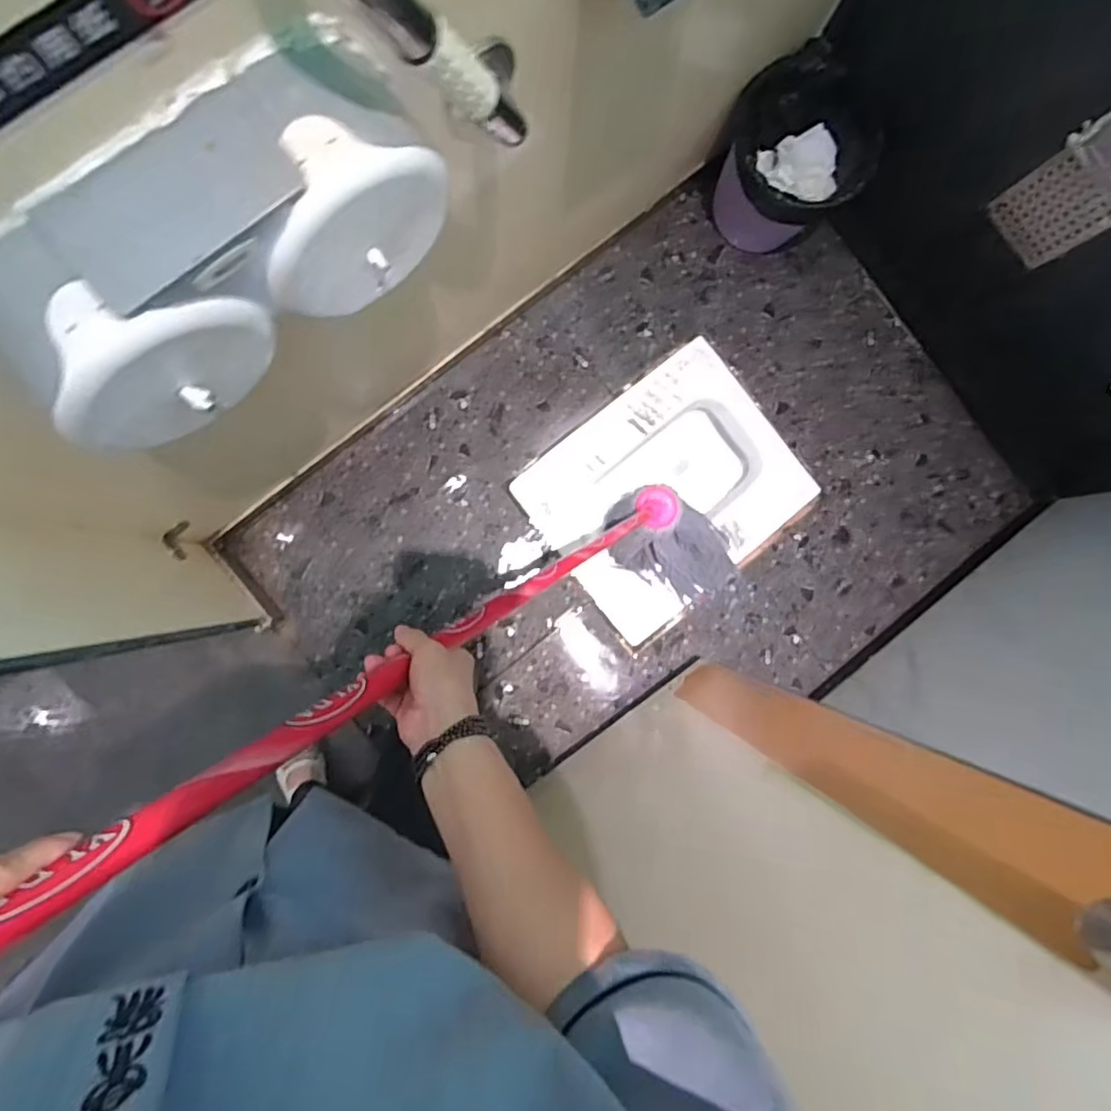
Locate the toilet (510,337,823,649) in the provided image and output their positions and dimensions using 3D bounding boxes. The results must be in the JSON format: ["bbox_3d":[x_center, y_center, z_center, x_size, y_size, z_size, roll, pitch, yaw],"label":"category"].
[{"bbox_3d":[0.211,-0.128,1.267,0.479,0.143,0.394,-39,92,-5],"label":"toilet"}]

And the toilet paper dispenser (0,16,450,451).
[{"bbox_3d":[-0.259,-0.236,0.492,0.337,0.151,0.111,-38,92,-5],"label":"toilet paper dispenser"}]

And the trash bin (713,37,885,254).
[{"bbox_3d":[0.410,-0.692,1.119,0.208,0.233,0.229,-39,92,-5],"label":"trash bin"}]

